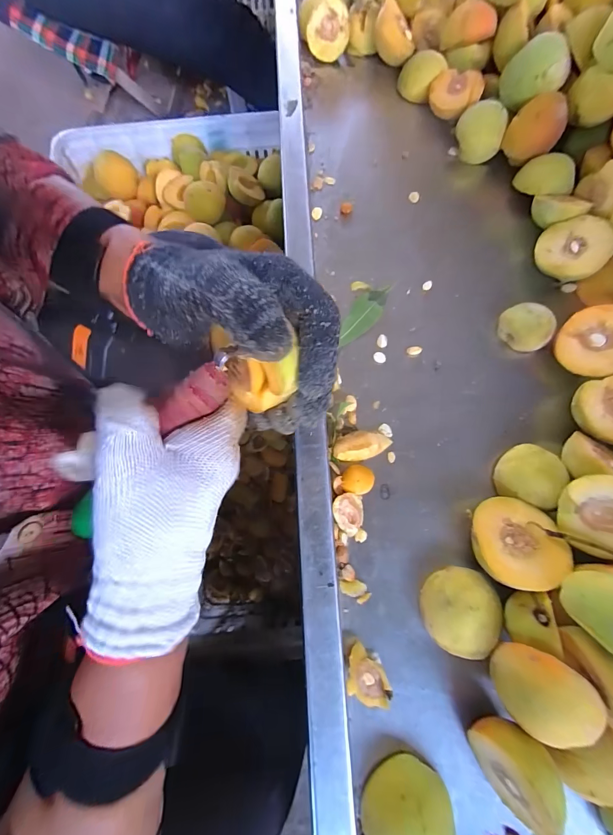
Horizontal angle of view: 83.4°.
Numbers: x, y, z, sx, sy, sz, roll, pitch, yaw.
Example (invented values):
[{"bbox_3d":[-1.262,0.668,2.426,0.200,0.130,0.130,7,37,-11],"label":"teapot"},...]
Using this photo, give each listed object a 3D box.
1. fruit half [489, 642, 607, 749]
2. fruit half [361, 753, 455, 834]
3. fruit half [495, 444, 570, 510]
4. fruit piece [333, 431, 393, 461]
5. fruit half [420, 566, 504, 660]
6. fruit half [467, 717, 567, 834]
[{"bbox_3d":[0.155,0.183,0.229,0.022,0.061,0.054,11,100,-34],"label":"fruit half"},{"bbox_3d":[0.066,0.273,0.234,0.046,0.045,0.057,31,77,8],"label":"fruit half"},{"bbox_3d":[0.196,0.049,0.305,0.046,0.030,0.054,21,76,6],"label":"fruit half"},{"bbox_3d":[0.051,0.025,0.319,0.053,0.021,0.027,-7,75,-2],"label":"fruit piece"},{"bbox_3d":[0.123,0.153,0.274,0.052,0.037,0.061,27,76,7],"label":"fruit half"},{"bbox_3d":[0.142,0.236,0.231,0.039,0.071,0.053,-31,77,-8],"label":"fruit half"}]

